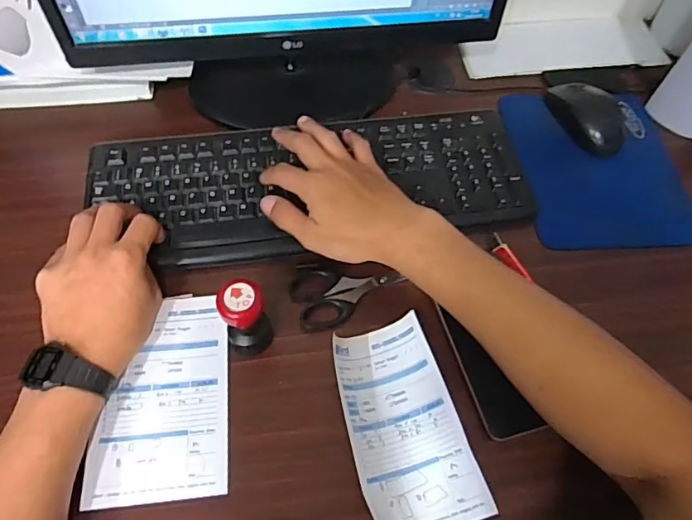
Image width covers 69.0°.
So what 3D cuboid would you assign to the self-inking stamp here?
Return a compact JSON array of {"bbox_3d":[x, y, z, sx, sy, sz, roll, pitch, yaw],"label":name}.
[{"bbox_3d":[-0.081,0.047,0.407,0.035,0.077,0.033,2,61,-3],"label":"self-inking stamp"}]

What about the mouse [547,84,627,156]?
[{"bbox_3d":[0.279,-0.168,0.576,0.058,0.032,0.107,-23,65,-15],"label":"mouse"}]

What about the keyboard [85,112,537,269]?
[{"bbox_3d":[-0.033,-0.080,0.514,0.432,0.028,0.152,-4,61,-7],"label":"keyboard"}]

